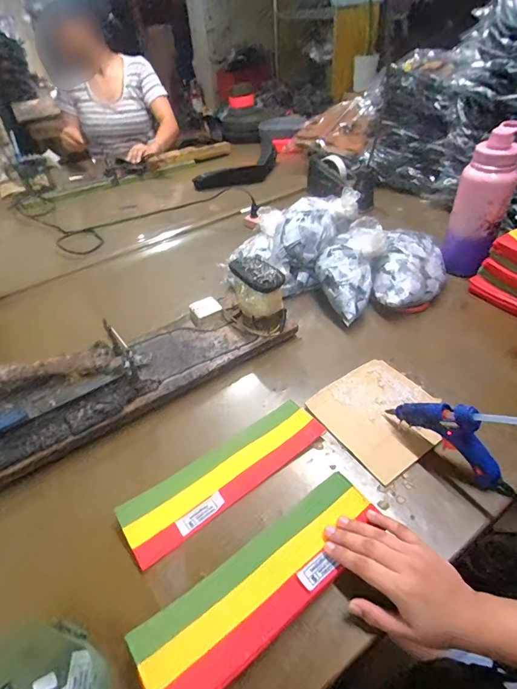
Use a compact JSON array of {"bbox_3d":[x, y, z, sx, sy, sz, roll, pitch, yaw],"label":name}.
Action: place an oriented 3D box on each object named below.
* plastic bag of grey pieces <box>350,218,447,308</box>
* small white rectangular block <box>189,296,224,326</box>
[{"bbox_3d":[0.282,-0.166,0.728,0.200,0.130,0.151,-26,46,-21],"label":"plastic bag of grey pieces"},{"bbox_3d":[-0.093,-0.057,0.684,0.054,0.022,0.050,-21,44,-16],"label":"small white rectangular block"}]

